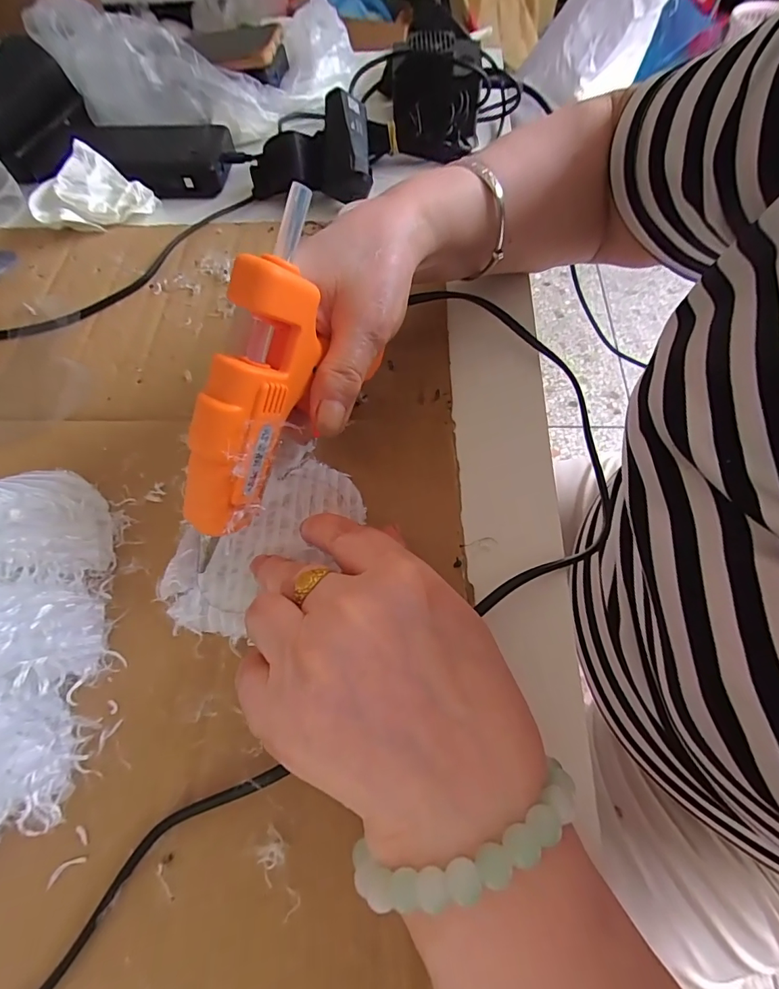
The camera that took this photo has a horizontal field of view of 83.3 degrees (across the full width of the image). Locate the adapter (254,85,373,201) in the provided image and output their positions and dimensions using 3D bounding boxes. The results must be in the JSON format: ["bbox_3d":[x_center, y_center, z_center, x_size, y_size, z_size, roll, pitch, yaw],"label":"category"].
[{"bbox_3d":[-0.063,-0.260,0.339,0.094,0.050,0.073,-5,63,0],"label":"adapter"}]

